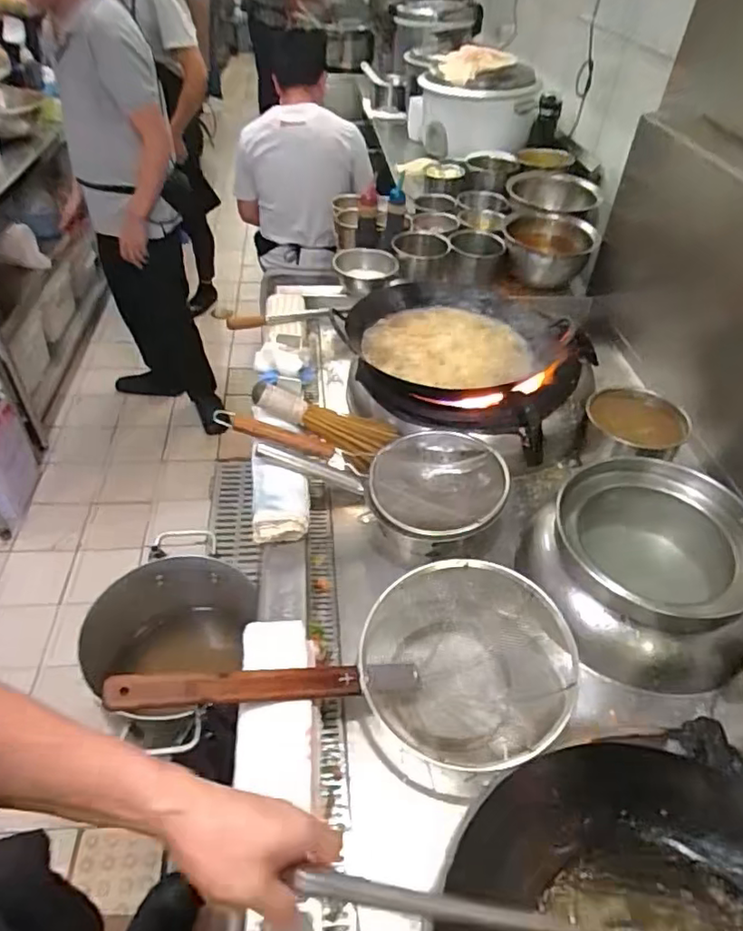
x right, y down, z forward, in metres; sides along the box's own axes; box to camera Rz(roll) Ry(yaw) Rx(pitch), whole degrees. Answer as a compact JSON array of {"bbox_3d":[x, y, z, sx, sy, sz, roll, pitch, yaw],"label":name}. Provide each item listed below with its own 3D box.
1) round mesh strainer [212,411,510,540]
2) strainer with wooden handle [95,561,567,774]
[{"bbox_3d":[-0.004,-0.024,1.087,0.500,0.091,0.236,19,46,16],"label":"round mesh strainer"},{"bbox_3d":[0.007,0.268,0.790,0.637,0.146,0.258,2,42,-22],"label":"strainer with wooden handle"}]

